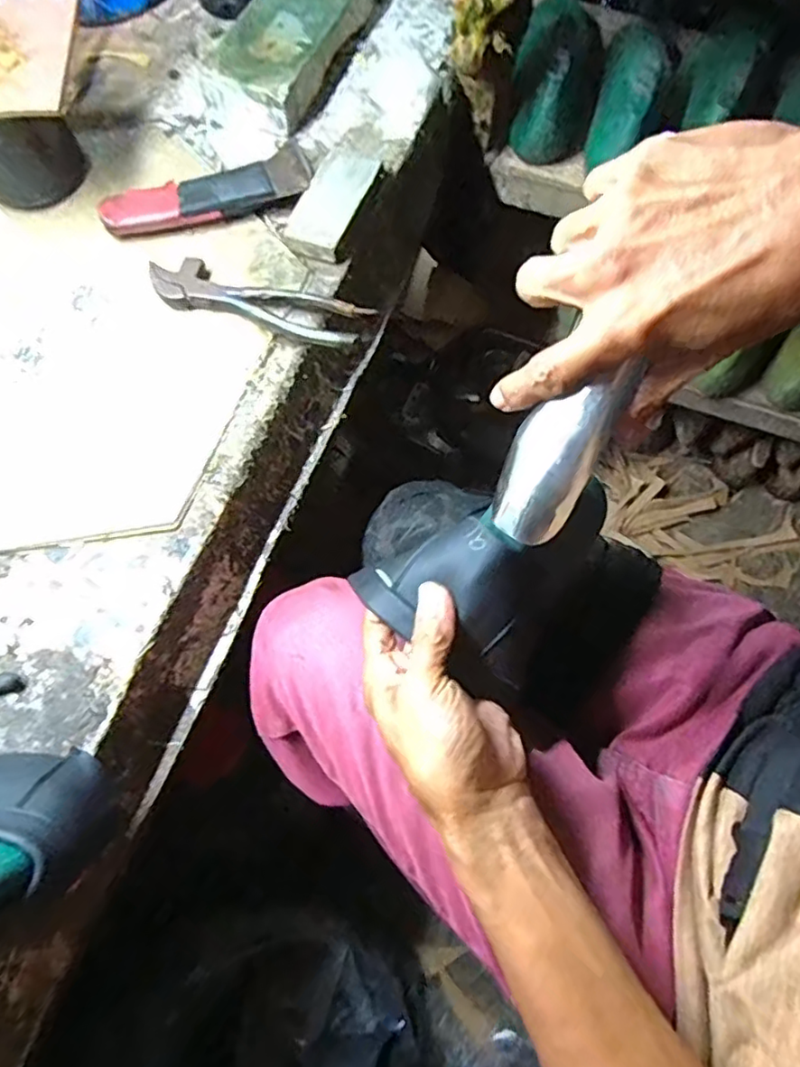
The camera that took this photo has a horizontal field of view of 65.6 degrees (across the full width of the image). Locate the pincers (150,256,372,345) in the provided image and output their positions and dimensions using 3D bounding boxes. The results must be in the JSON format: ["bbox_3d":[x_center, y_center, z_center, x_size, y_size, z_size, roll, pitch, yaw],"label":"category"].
[{"bbox_3d":[-0.117,-0.187,0.499,0.185,0.020,0.046,22,72,7],"label":"pincers"}]

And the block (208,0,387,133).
[{"bbox_3d":[-0.099,-0.470,0.586,0.092,0.038,0.198,23,72,7],"label":"block"}]

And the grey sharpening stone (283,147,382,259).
[{"bbox_3d":[-0.057,-0.290,0.535,0.045,0.021,0.115,20,72,6],"label":"grey sharpening stone"}]

